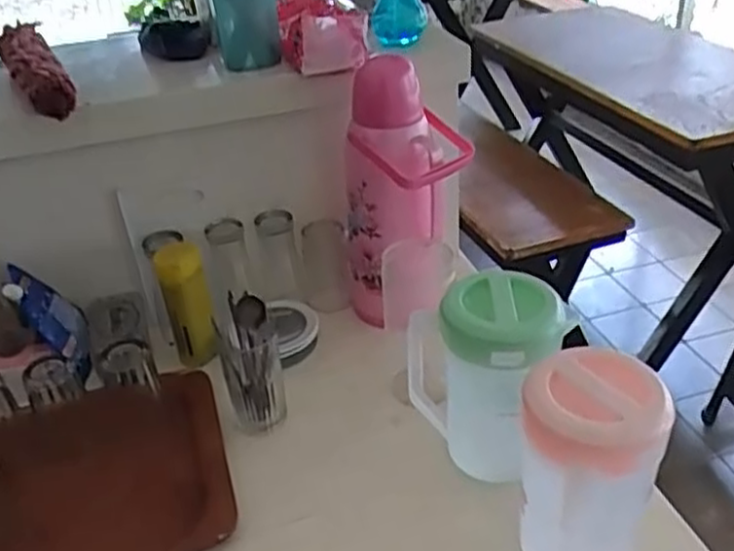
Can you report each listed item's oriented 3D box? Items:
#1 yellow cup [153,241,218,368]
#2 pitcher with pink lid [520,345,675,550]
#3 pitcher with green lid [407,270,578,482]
[{"bbox_3d":[-0.241,0.050,0.999,0.062,0.172,0.055,-14,35,-13],"label":"yellow cup"},{"bbox_3d":[0.204,0.186,0.685,0.123,0.201,0.135,9,36,20],"label":"pitcher with pink lid"},{"bbox_3d":[0.140,0.122,0.813,0.137,0.225,0.125,-19,36,-20],"label":"pitcher with green lid"}]

